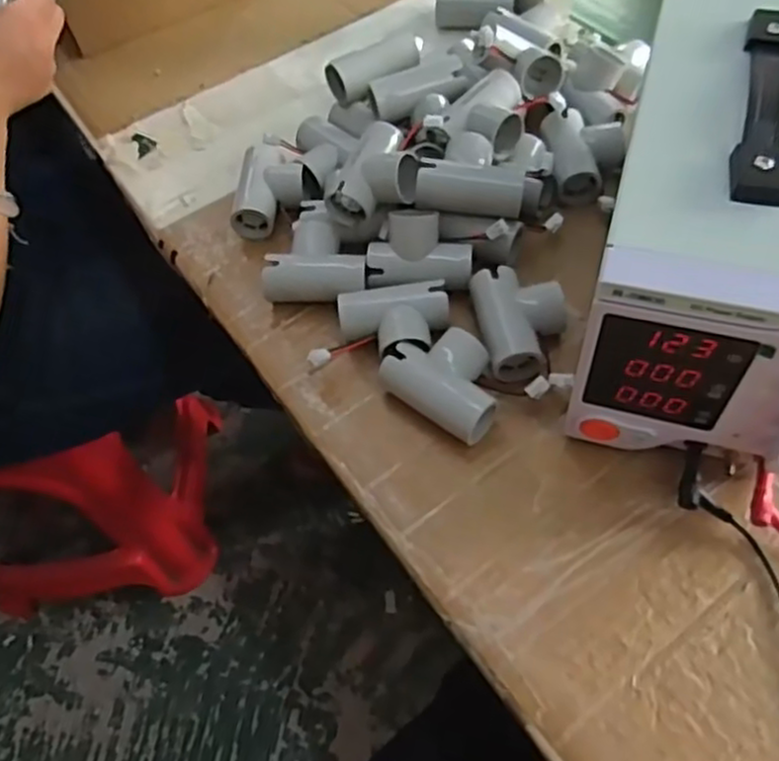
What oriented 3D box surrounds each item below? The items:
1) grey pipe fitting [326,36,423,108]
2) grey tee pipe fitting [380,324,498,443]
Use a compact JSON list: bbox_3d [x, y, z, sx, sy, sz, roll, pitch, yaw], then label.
[{"bbox_3d":[-0.005,-0.258,0.587,0.092,0.027,0.035,-36,61,-17],"label":"grey pipe fitting"},{"bbox_3d":[0.038,0.003,0.457,0.074,0.028,0.062,34,66,24],"label":"grey tee pipe fitting"}]

